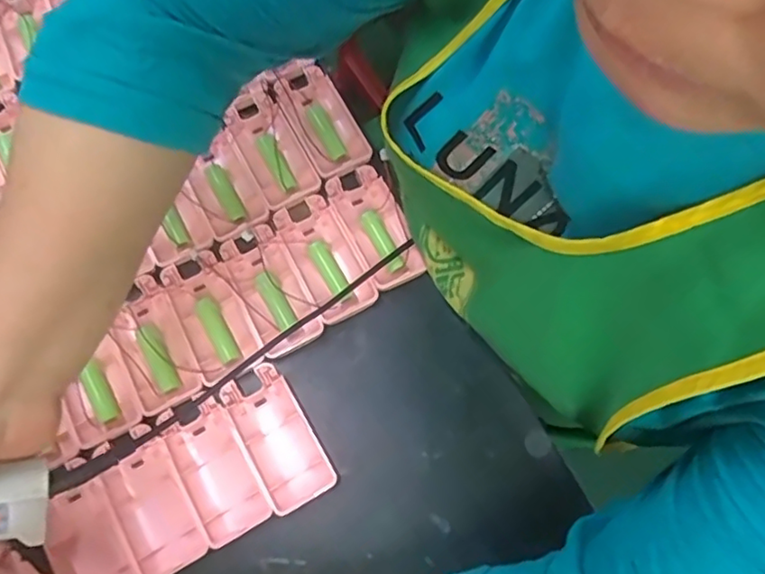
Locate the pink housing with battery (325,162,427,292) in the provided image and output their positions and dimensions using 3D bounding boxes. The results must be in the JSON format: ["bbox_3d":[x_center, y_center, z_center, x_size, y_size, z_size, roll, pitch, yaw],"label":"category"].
[{"bbox_3d":[-0.005,-0.045,0.456,0.043,0.017,0.094,-26,74,-7],"label":"pink housing with battery"}]

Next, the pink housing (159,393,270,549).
[{"bbox_3d":[-0.113,0.120,0.413,0.045,0.015,0.094,-29,74,-8],"label":"pink housing"}]

